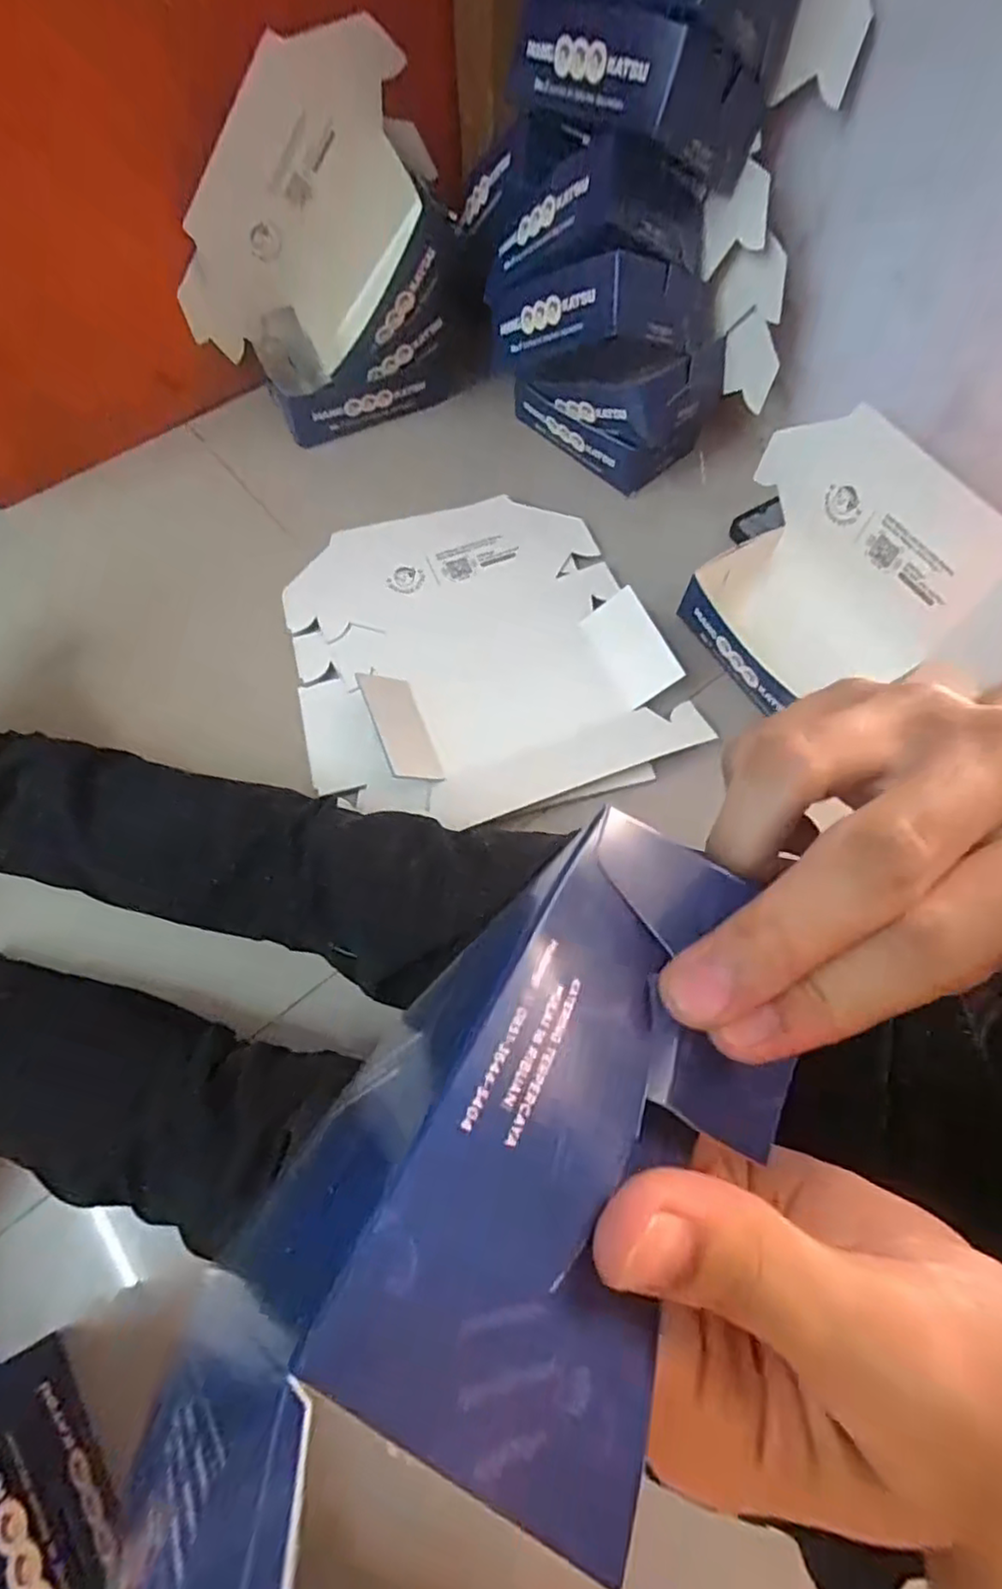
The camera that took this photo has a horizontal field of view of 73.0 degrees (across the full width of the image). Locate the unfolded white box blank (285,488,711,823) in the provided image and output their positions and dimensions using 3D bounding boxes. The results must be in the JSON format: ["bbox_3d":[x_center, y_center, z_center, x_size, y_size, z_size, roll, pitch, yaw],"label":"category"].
[{"bbox_3d":[-0.027,-0.141,0.633,0.322,0.034,0.344,-14,67,-6],"label":"unfolded white box blank"}]

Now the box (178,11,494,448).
[{"bbox_3d":[-0.179,-0.545,0.689,0.276,0.259,0.170,-21,67,-9],"label":"box"}]

